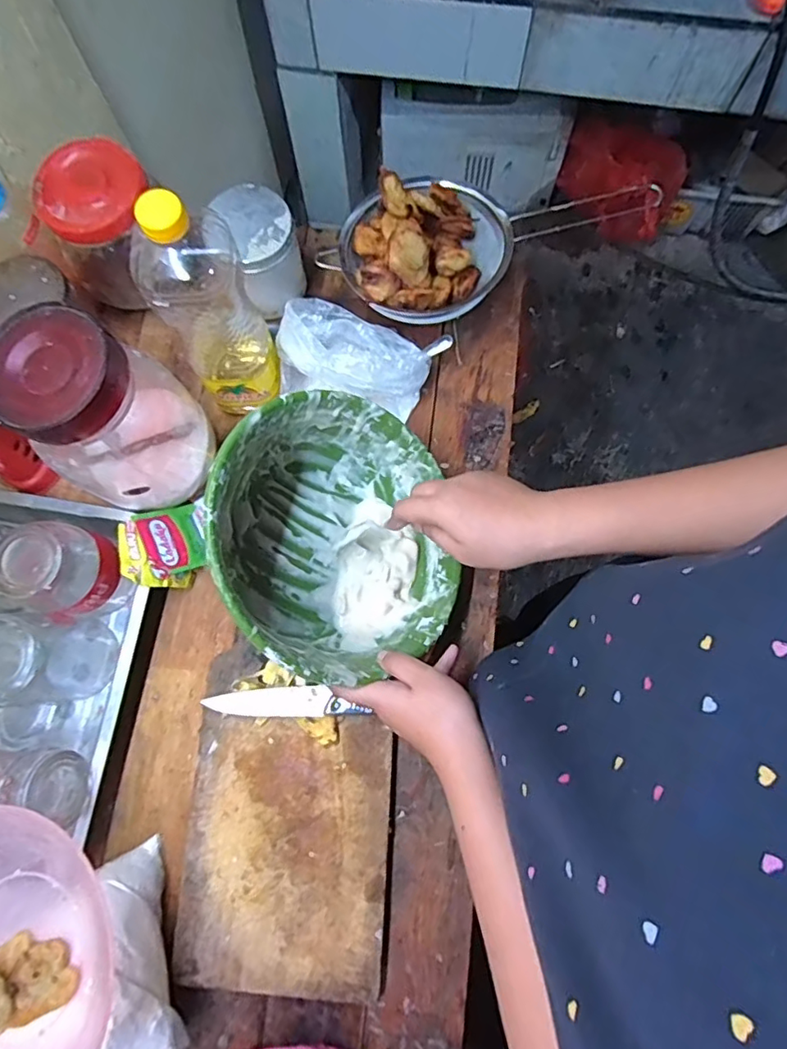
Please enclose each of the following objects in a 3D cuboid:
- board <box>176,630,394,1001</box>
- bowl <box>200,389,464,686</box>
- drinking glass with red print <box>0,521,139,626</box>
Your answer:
[{"bbox_3d":[-0.093,0.257,0.507,0.179,0.018,0.270,2,76,2],"label":"board"},{"bbox_3d":[-0.057,0.014,0.511,0.248,0.105,0.236,9,74,-33],"label":"bowl"},{"bbox_3d":[-0.296,0.051,0.523,0.072,0.118,0.078,0,76,1],"label":"drinking glass with red print"}]

